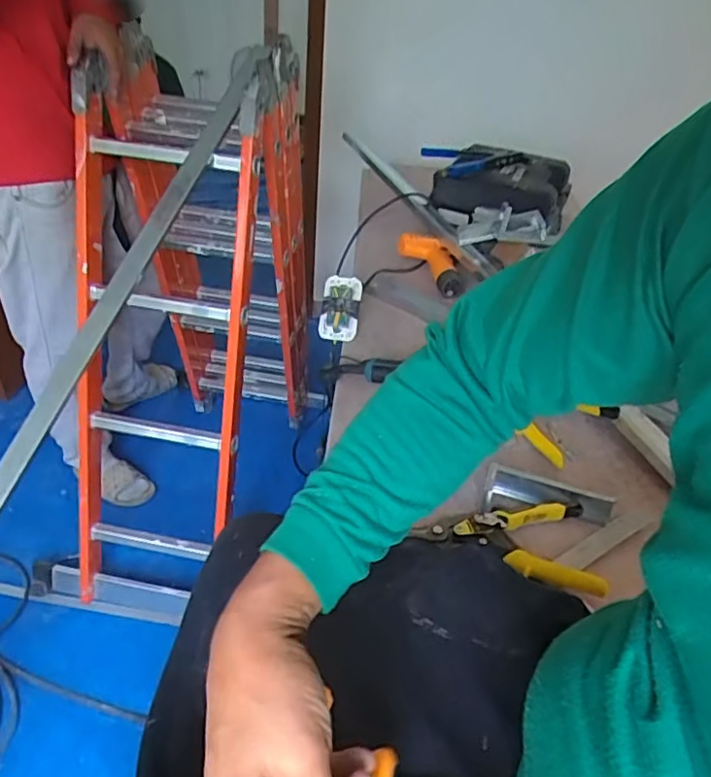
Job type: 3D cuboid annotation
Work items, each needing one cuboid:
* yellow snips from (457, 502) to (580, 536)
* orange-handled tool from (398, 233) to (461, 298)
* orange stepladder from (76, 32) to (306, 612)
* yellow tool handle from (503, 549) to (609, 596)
[{"bbox_3d":[0.198,0.157,0.727,0.171,0.016,0.022,-8,39,-17],"label":"yellow snips"},{"bbox_3d":[0.152,-0.257,1.230,0.122,0.059,0.157,3,38,-4],"label":"orange-handled tool"},{"bbox_3d":[-0.354,-0.196,1.335,0.405,1.022,0.710,7,37,2],"label":"orange stepladder"},{"bbox_3d":[0.225,0.207,0.673,0.113,0.014,0.029,12,38,8],"label":"yellow tool handle"}]

